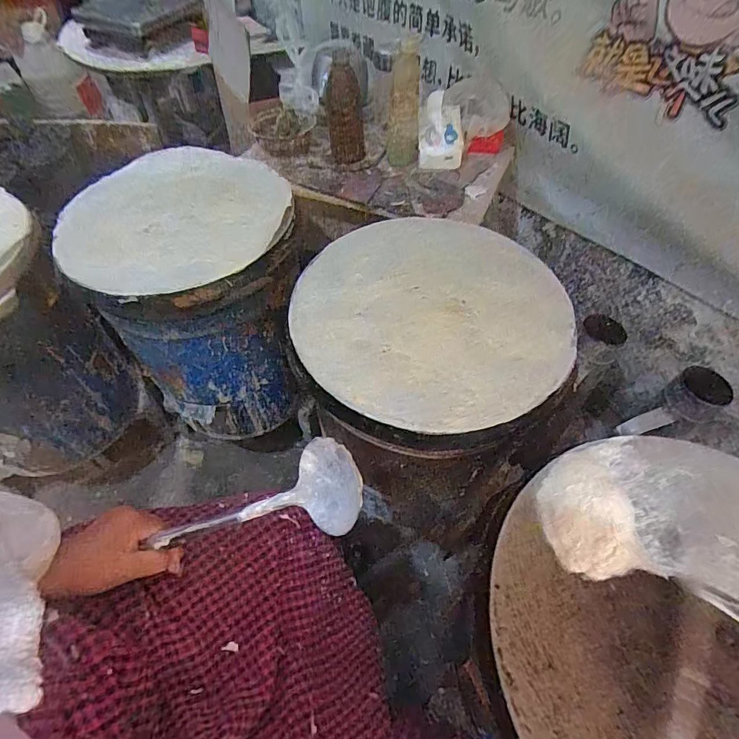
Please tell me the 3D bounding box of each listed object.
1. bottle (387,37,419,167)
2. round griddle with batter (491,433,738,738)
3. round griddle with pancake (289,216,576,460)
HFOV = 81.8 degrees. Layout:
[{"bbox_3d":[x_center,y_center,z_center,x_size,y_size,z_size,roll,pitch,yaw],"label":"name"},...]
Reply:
[{"bbox_3d":[0.065,-0.513,0.836,0.063,0.213,0.061,1,35,-1],"label":"bottle"},{"bbox_3d":[0.304,0.227,0.364,0.365,0.027,0.356,-1,57,1],"label":"round griddle with batter"},{"bbox_3d":[0.087,-0.073,0.601,0.355,0.061,0.377,-1,57,1],"label":"round griddle with pancake"}]

